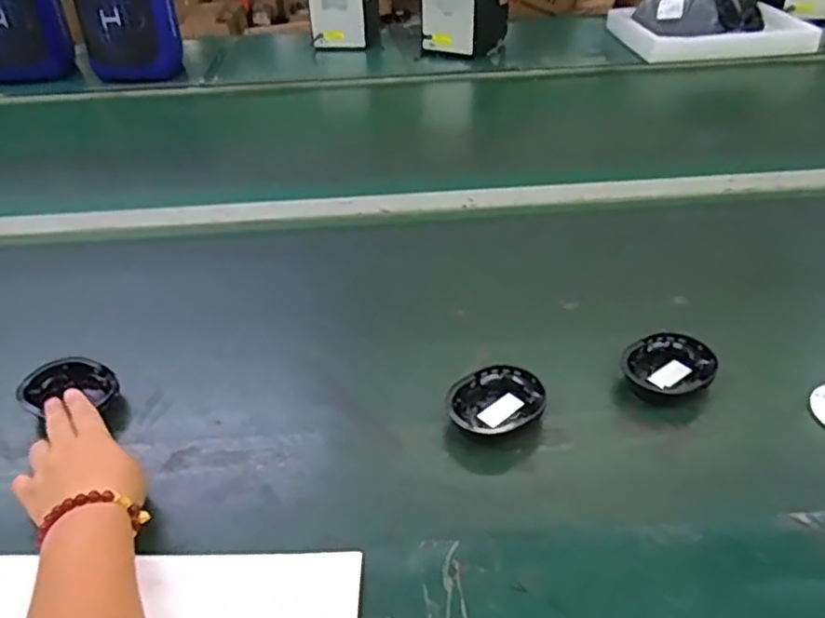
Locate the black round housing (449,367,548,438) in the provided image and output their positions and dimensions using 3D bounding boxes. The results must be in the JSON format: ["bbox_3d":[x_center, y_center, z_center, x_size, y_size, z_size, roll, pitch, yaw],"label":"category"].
[{"bbox_3d":[0.074,0.082,0.576,0.085,0.021,0.065,-26,46,-29],"label":"black round housing"}]

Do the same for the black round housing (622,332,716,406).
[{"bbox_3d":[0.239,0.057,0.606,0.088,0.025,0.068,-22,44,-26],"label":"black round housing"}]

